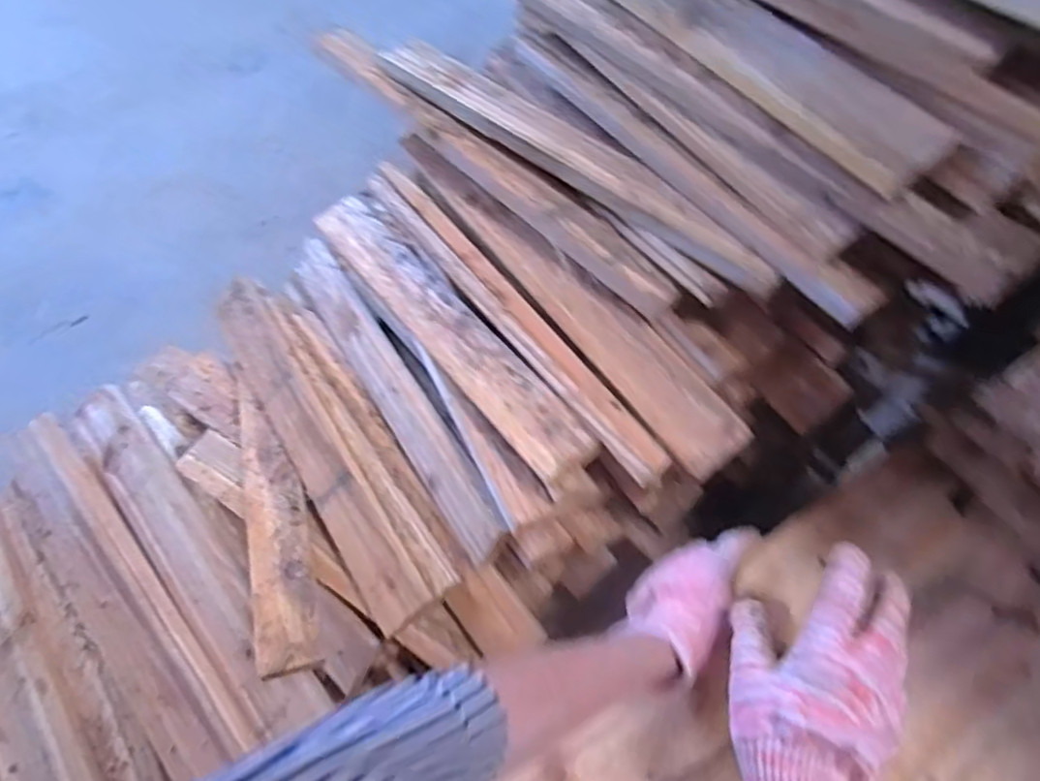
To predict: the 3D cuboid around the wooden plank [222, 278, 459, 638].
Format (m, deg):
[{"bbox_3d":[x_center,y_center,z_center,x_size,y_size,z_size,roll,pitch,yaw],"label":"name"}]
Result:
[{"bbox_3d":[-0.241,0.054,0.752,0.089,0.023,0.468,-39,67,1],"label":"wooden plank"}]

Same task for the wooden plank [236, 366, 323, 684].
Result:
[{"bbox_3d":[-0.277,0.126,0.726,0.063,0.029,0.363,-17,58,-9],"label":"wooden plank"}]

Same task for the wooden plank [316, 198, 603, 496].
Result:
[{"bbox_3d":[-0.092,-0.085,0.710,0.071,0.030,0.490,-38,54,-7],"label":"wooden plank"}]

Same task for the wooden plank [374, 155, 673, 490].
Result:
[{"bbox_3d":[-0.024,-0.089,0.654,0.039,0.029,0.461,-32,61,-18],"label":"wooden plank"}]

